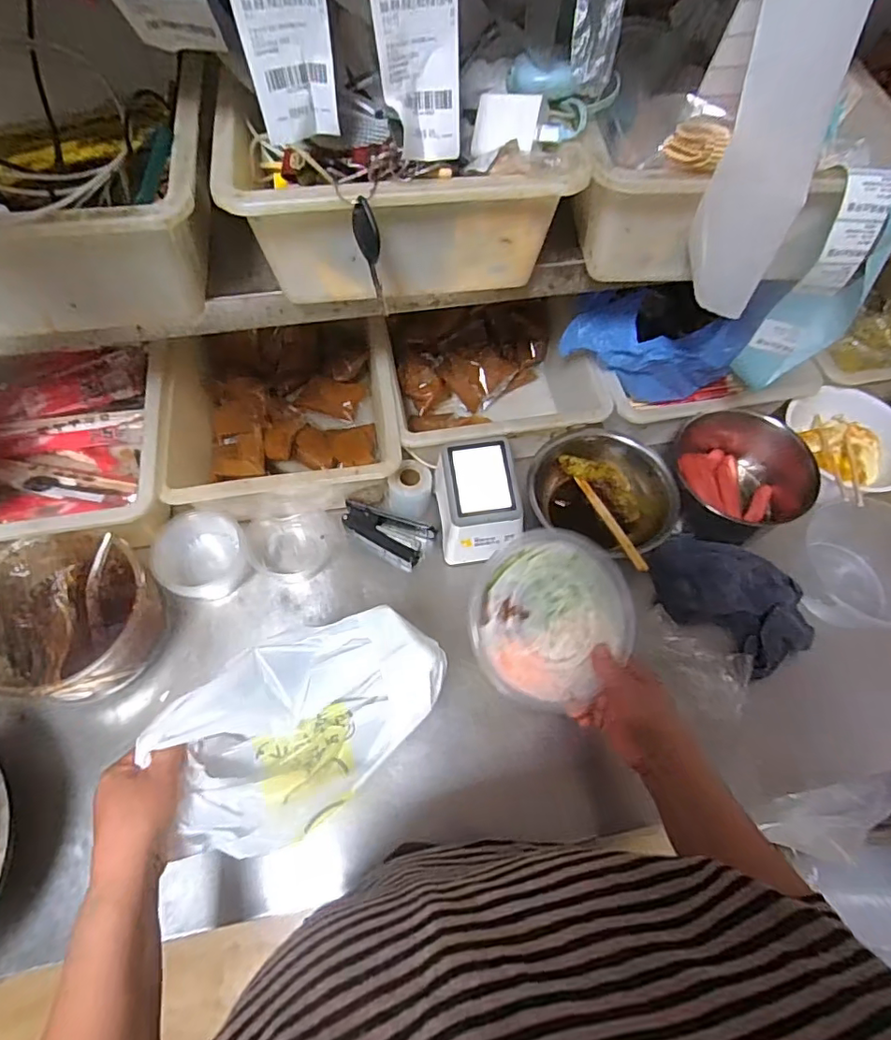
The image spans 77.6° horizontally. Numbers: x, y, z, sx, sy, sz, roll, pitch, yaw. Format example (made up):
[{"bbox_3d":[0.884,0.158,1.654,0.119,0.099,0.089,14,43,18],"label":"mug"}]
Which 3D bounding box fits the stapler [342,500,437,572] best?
[{"bbox_3d":[-0.076,0.018,0.702,0.112,0.031,0.059,13,62,5],"label":"stapler"}]

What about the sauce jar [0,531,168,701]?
[{"bbox_3d":[-0.405,0.109,0.602,0.167,0.095,0.169,1,62,-2],"label":"sauce jar"}]

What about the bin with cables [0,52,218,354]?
[{"bbox_3d":[-0.338,-0.258,0.466,0.291,0.132,0.239,-8,62,-6],"label":"bin with cables"}]

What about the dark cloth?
[{"bbox_3d":[0.346,0.096,0.673,0.196,0.044,0.148,25,64,11],"label":"dark cloth"}]

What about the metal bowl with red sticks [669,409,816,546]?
[{"bbox_3d":[0.365,-0.051,0.716,0.162,0.115,0.167,1,62,-2],"label":"metal bowl with red sticks"}]

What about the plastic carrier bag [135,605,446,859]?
[{"bbox_3d":[-0.125,0.174,0.488,0.240,0.099,0.146,-35,68,-19],"label":"plastic carrier bag"}]

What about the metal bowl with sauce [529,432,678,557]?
[{"bbox_3d":[0.200,-0.025,0.725,0.185,0.084,0.161,34,66,15],"label":"metal bowl with sauce"}]

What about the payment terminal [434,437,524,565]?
[{"bbox_3d":[0.041,-0.023,0.683,0.096,0.096,0.116,-7,62,-6],"label":"payment terminal"}]

